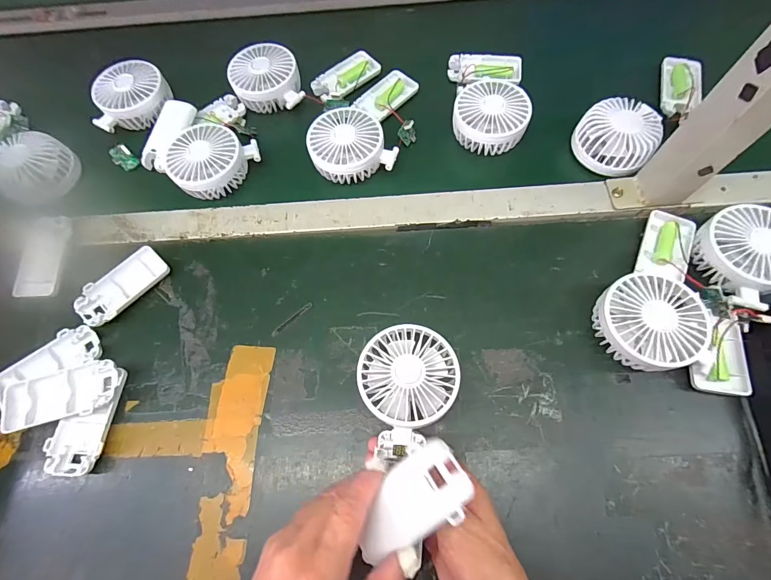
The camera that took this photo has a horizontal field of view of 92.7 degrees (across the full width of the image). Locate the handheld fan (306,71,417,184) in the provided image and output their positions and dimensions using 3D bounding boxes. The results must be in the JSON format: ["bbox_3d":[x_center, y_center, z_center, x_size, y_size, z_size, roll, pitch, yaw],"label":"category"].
[{"bbox_3d":[-0.018,-0.206,0.464,0.102,0.046,0.189,23,60,11],"label":"handheld fan"}]

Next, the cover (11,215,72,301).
[{"bbox_3d":[-0.377,-0.038,0.408,0.045,0.015,0.096,-1,70,3],"label":"cover"}]

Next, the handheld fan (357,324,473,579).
[{"bbox_3d":[0.020,0.106,0.289,0.080,0.064,0.164,-2,39,2],"label":"handheld fan"}]

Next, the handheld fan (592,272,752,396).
[{"bbox_3d":[0.267,0.037,0.343,0.138,0.042,0.090,15,71,8],"label":"handheld fan"}]

